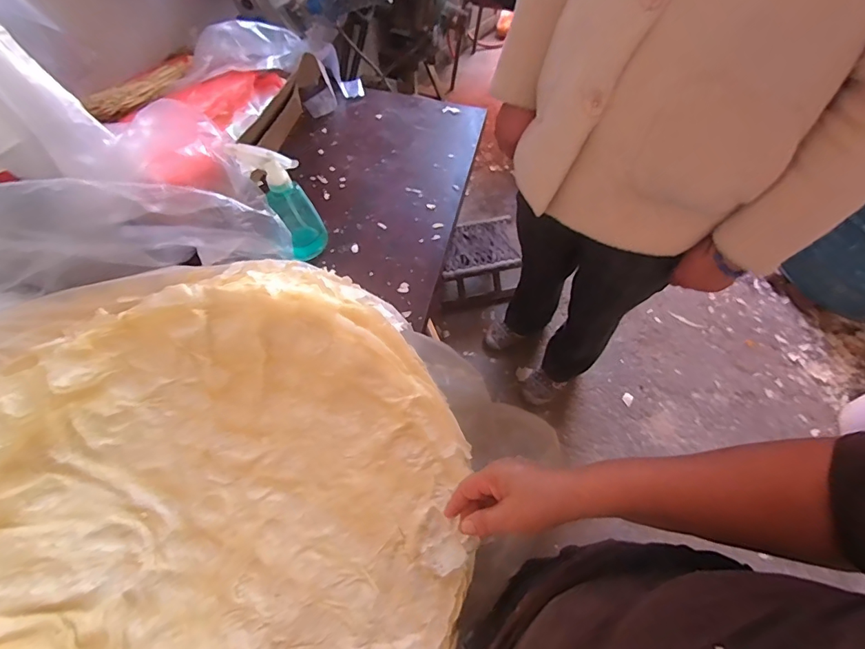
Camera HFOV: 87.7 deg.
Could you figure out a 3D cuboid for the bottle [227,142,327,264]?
[{"bbox_3d":[-0.210,-0.172,0.653,0.083,0.186,0.062,-25,63,-14],"label":"bottle"}]

